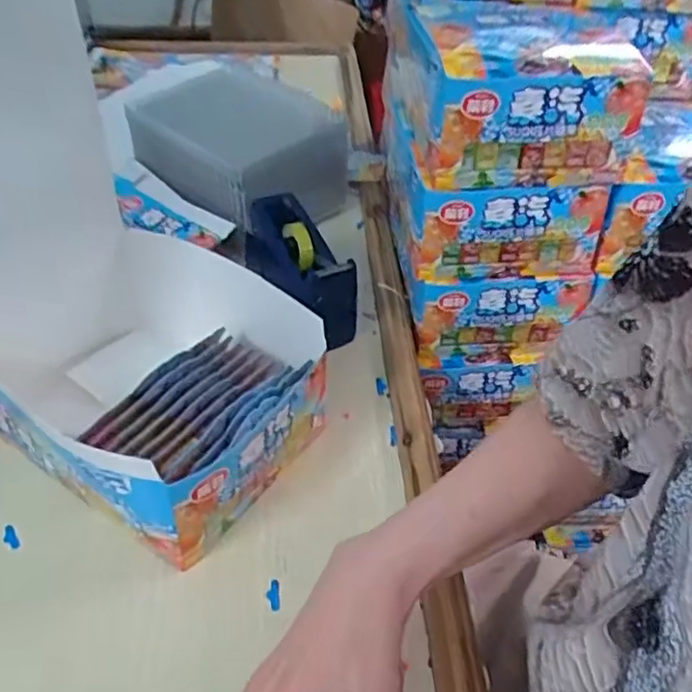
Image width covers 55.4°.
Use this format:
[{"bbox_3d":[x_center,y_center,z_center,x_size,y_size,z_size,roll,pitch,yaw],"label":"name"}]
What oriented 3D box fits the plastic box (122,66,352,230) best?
[{"bbox_3d":[-0.105,-0.217,0.736,0.184,0.099,0.192,-31,52,-32],"label":"plastic box"}]

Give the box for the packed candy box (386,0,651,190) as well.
[{"bbox_3d":[0.139,-0.221,0.562,0.169,0.096,0.197,-2,42,-6],"label":"packed candy box"}]

